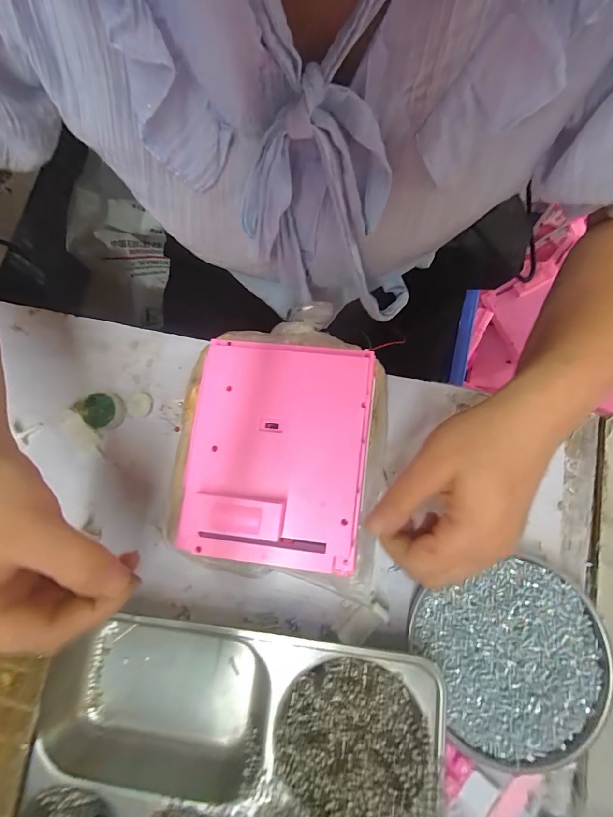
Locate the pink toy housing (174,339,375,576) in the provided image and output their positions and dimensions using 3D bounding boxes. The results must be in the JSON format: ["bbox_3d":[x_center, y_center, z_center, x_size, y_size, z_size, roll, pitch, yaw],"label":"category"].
[{"bbox_3d":[-0.022,0.029,0.258,0.124,0.023,0.152,6,78,5],"label":"pink toy housing"}]

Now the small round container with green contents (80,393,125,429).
[{"bbox_3d":[-0.182,0.002,0.323,0.031,0.015,0.030,-1,78,3],"label":"small round container with green contents"}]

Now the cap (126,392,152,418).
[{"bbox_3d":[-0.153,-0.004,0.331,0.023,0.004,0.023,-1,78,3],"label":"cap"}]

